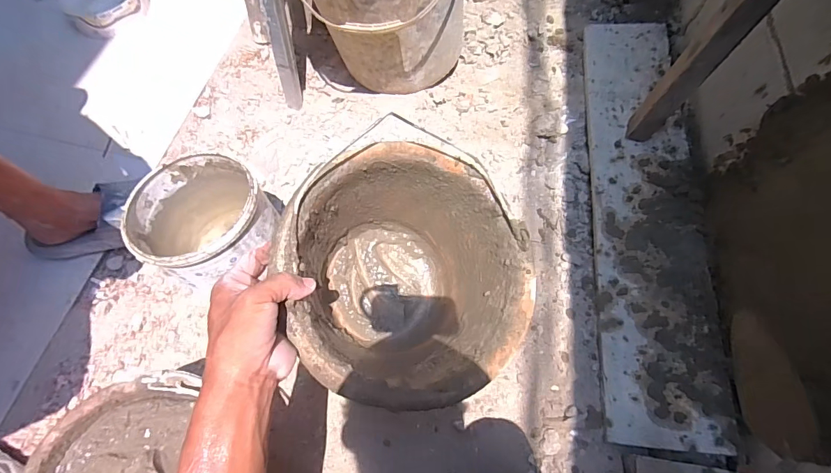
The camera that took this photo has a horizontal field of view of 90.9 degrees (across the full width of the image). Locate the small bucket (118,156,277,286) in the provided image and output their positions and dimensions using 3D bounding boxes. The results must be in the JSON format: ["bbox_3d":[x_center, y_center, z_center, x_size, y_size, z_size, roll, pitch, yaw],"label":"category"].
[{"bbox_3d":[-0.318,-0.018,0.632,0.173,0.154,0.188,-1,65,1],"label":"small bucket"}]

